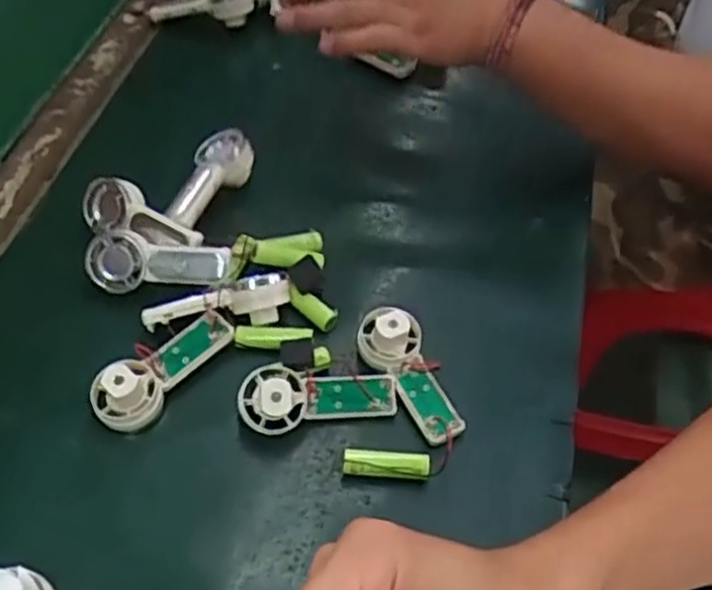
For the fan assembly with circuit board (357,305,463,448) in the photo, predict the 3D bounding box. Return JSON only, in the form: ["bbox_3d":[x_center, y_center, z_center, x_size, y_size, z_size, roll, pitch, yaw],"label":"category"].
[{"bbox_3d":[0.033,0.044,0.465,0.036,0.024,0.093,-20,57,-18],"label":"fan assembly with circuit board"}]

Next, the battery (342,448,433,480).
[{"bbox_3d":[0.018,0.099,0.440,0.050,0.017,0.014,3,53,-2],"label":"battery"}]

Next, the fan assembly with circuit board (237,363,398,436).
[{"bbox_3d":[-0.023,0.057,0.453,0.094,0.032,0.037,-9,54,-10],"label":"fan assembly with circuit board"}]

